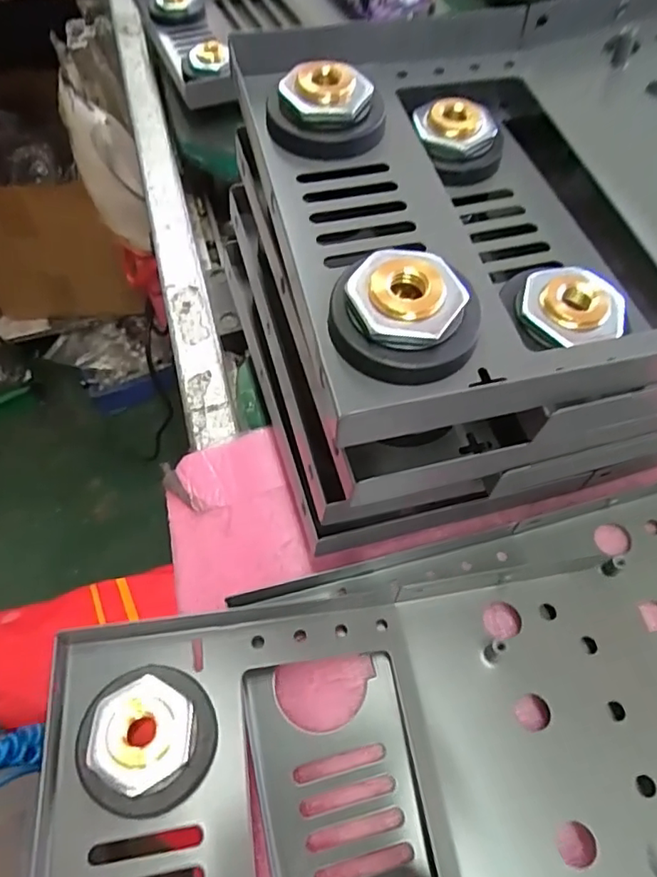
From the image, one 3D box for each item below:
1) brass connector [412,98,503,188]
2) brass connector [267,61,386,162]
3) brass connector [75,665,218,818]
[{"bbox_3d":[0.044,-0.103,0.195,0.027,0.016,0.029,-14,62,-6],"label":"brass connector"},{"bbox_3d":[-0.001,-0.102,0.176,0.032,0.015,0.029,26,65,15],"label":"brass connector"},{"bbox_3d":[-0.051,0.085,0.161,0.036,0.013,0.036,-11,61,-5],"label":"brass connector"}]

